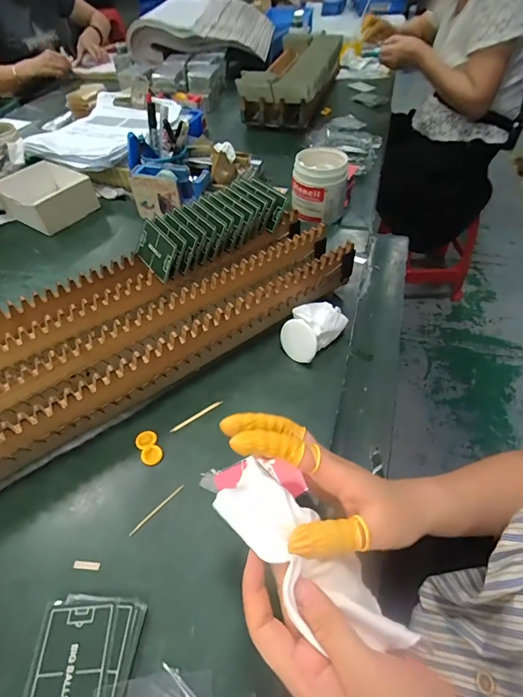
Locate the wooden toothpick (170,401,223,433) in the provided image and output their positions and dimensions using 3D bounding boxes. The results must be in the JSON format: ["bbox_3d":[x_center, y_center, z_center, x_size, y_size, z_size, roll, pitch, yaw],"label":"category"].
[{"bbox_3d":[-0.072,0.075,0.424,0.065,0.004,0.006,-32,56,-20],"label":"wooden toothpick"}]

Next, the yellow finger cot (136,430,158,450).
[{"bbox_3d":[-0.123,0.097,0.404,0.022,0.004,0.021,-2,49,2],"label":"yellow finger cot"}]

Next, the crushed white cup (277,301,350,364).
[{"bbox_3d":[0.061,-0.023,0.471,0.079,0.055,0.053,-37,57,-25],"label":"crushed white cup"}]

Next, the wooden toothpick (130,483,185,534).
[{"bbox_3d":[-0.098,0.151,0.356,0.004,0.006,0.061,34,61,27],"label":"wooden toothpick"}]

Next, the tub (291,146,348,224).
[{"bbox_3d":[0.105,-0.294,0.682,0.094,0.101,0.091,-2,49,2],"label":"tub"}]

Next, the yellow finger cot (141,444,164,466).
[{"bbox_3d":[-0.113,0.110,0.391,0.022,0.004,0.021,-2,49,2],"label":"yellow finger cot"}]

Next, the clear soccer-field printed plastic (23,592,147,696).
[{"bbox_3d":[-0.134,0.234,0.276,0.073,0.009,0.091,2,49,5],"label":"clear soccer-field printed plastic"}]

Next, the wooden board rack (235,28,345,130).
[{"bbox_3d":[0.092,-0.759,1.057,0.192,0.114,0.442,12,51,13],"label":"wooden board rack"}]

